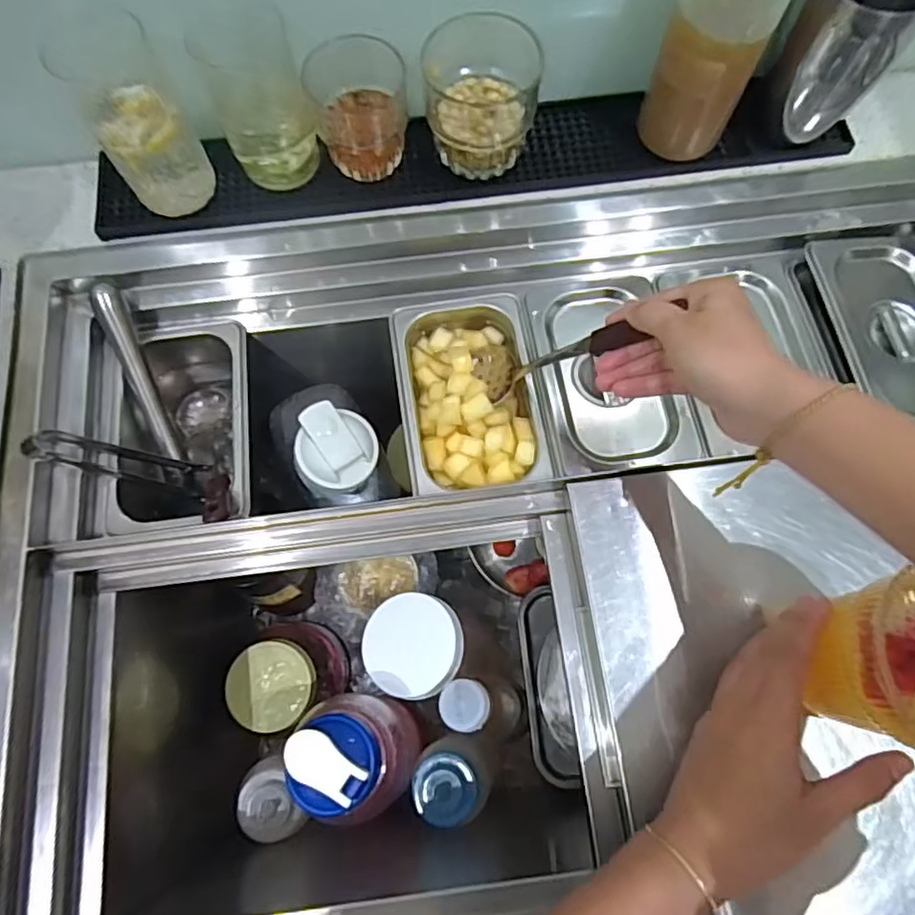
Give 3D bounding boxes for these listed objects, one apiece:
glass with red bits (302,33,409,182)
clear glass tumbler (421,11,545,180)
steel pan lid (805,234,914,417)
[{"bbox_3d":[-0.072,-0.261,0.461,0.070,0.072,0.063,-14,73,-3],"label":"glass with red bits"},{"bbox_3d":[0.018,-0.265,0.465,0.082,0.081,0.084,1,73,1],"label":"clear glass tumbler"},{"bbox_3d":[0.342,-0.103,0.488,0.105,0.029,0.171,-5,76,-7],"label":"steel pan lid"}]

